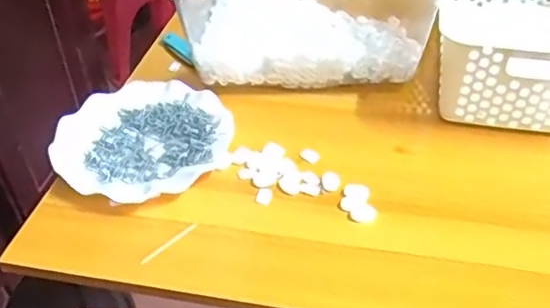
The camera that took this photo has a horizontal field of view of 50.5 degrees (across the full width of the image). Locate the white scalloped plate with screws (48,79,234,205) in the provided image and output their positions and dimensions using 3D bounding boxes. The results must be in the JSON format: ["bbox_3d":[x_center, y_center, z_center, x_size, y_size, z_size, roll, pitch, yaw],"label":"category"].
[{"bbox_3d":[-0.142,-0.019,0.630,0.181,0.022,0.167,-1,41,1],"label":"white scalloped plate with screws"}]

